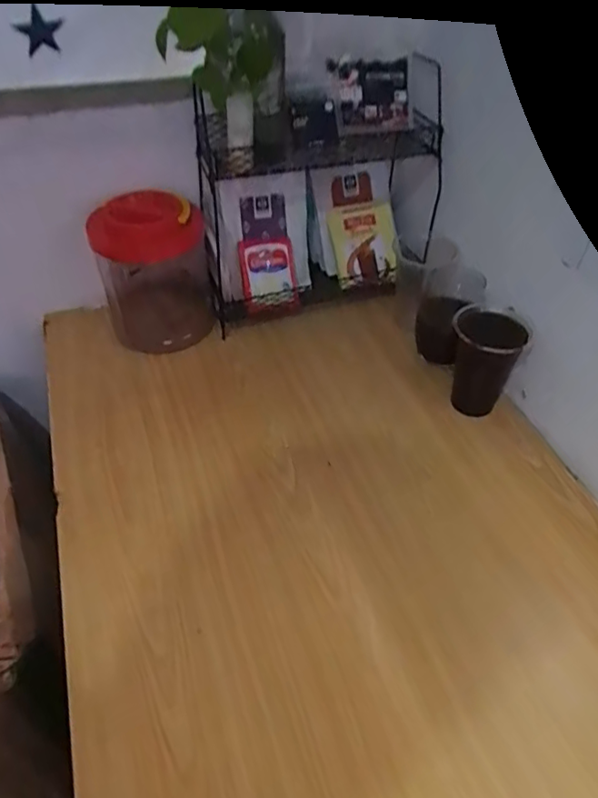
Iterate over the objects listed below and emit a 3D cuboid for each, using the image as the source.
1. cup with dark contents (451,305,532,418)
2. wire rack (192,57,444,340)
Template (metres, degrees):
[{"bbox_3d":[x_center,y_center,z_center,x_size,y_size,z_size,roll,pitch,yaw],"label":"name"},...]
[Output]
[{"bbox_3d":[0.215,-0.037,0.694,0.078,0.131,0.078,1,44,-1],"label":"cup with dark contents"},{"bbox_3d":[0.025,-0.272,0.793,0.311,0.264,0.150,-12,46,-14],"label":"wire rack"}]

